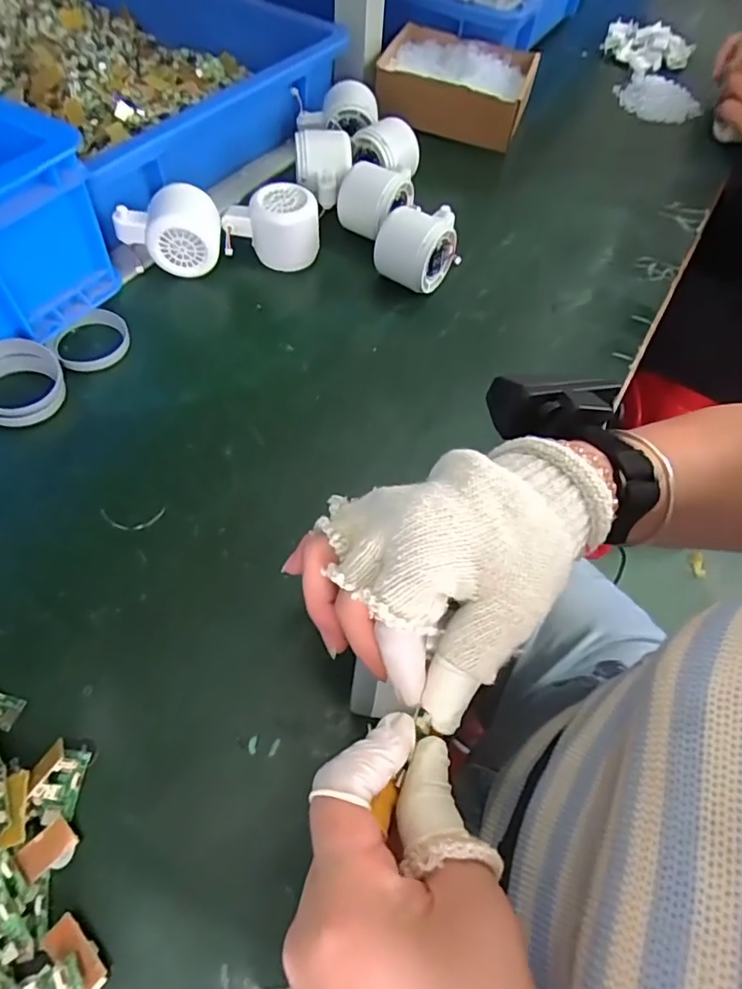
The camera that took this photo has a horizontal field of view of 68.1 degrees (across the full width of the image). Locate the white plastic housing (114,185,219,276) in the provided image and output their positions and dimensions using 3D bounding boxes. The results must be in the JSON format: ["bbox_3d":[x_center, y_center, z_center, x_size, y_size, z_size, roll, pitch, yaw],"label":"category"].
[{"bbox_3d":[-0.172,-0.222,0.468,0.082,0.062,0.045,-5,59,-6],"label":"white plastic housing"}]

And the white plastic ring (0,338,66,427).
[{"bbox_3d":[-0.255,-0.079,0.392,0.055,0.030,0.056,1,58,-2],"label":"white plastic ring"}]

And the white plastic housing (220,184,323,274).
[{"bbox_3d":[-0.087,-0.230,0.483,0.081,0.055,0.058,-7,59,-8],"label":"white plastic housing"}]

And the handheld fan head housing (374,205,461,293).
[{"bbox_3d":[0.043,-0.216,0.476,0.057,0.056,0.054,35,63,18],"label":"handheld fan head housing"}]

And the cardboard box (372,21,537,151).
[{"bbox_3d":[0.094,-0.468,0.634,0.166,0.052,0.124,17,59,7],"label":"cardboard box"}]

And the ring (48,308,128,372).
[{"bbox_3d":[-0.220,-0.121,0.433,0.057,0.014,0.057,1,58,-2],"label":"ring"}]

